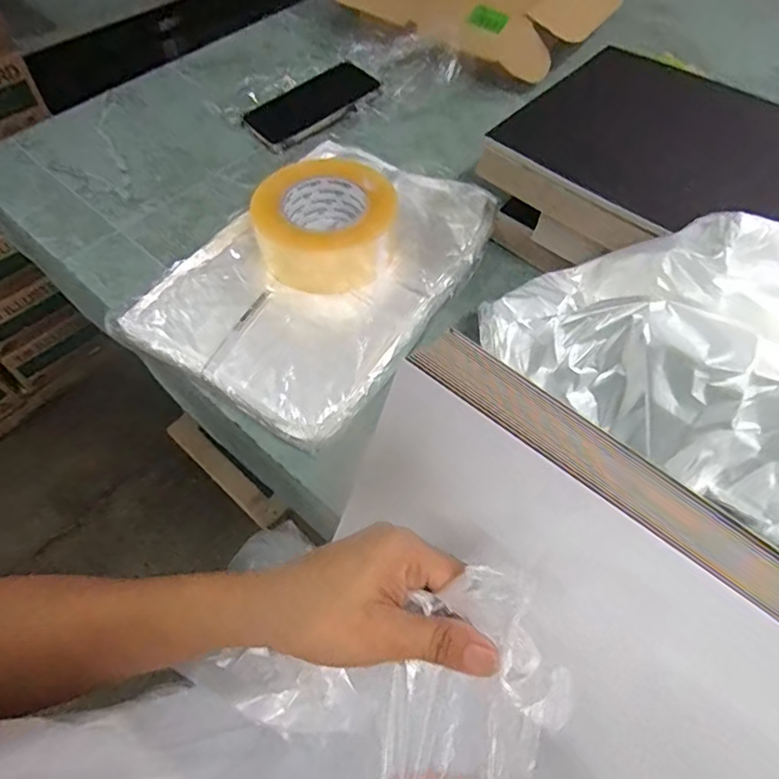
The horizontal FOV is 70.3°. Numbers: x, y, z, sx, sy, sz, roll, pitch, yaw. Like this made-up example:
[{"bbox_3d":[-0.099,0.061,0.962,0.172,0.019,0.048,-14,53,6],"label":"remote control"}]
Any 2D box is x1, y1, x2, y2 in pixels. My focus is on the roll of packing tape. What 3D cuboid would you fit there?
[{"bbox_3d":[-0.062,-0.158,0.516,0.120,0.060,0.125,1,56,-2],"label":"roll of packing tape"}]

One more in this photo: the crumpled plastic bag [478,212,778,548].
[{"bbox_3d":[0.234,-0.007,0.390,0.143,0.145,0.328,-39,67,-24],"label":"crumpled plastic bag"}]

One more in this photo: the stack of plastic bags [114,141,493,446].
[{"bbox_3d":[-0.061,-0.113,0.518,0.224,0.034,0.309,28,59,16],"label":"stack of plastic bags"}]

